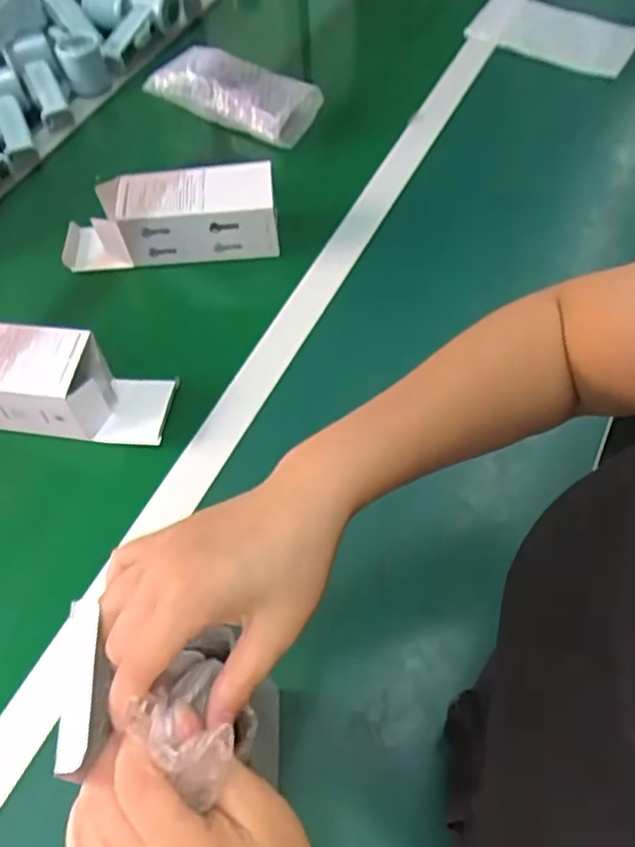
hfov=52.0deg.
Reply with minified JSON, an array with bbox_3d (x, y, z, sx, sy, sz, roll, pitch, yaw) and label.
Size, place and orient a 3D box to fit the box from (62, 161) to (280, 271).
[{"bbox_3d":[-0.162,-0.220,0.704,0.230,0.078,0.077,-6,56,-3],"label":"box"}]

